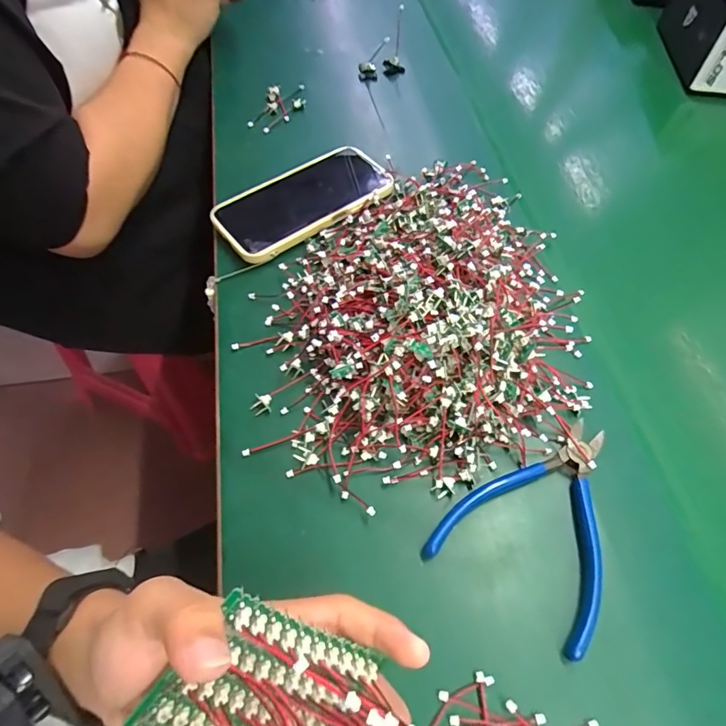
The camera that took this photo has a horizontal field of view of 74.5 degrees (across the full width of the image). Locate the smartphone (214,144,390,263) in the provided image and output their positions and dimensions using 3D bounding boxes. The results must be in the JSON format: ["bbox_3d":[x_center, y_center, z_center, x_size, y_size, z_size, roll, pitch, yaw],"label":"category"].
[{"bbox_3d":[-0.056,-0.154,0.448,0.166,0.015,0.088,-33,65,-20],"label":"smartphone"}]

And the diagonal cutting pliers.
[{"bbox_3d":[0.116,0.093,0.312,0.100,0.011,0.136,30,62,16],"label":"diagonal cutting pliers"}]

